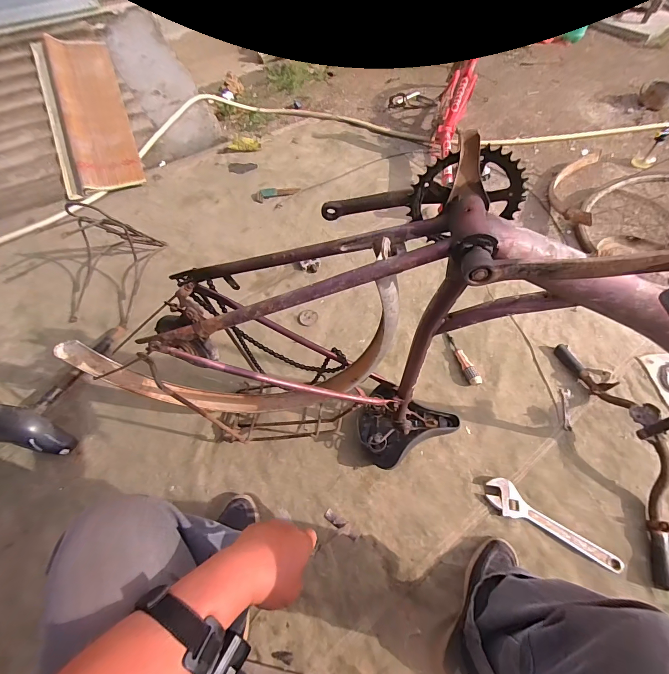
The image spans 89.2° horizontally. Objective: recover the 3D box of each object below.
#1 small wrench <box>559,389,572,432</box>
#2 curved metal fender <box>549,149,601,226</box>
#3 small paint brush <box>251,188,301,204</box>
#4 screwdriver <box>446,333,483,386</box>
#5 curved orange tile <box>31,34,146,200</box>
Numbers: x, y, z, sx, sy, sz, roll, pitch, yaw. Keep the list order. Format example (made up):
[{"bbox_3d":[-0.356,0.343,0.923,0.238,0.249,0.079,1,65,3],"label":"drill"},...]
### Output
[{"bbox_3d":[0.616,0.194,0.905,0.026,0.007,0.119,15,61,9],"label":"small wrench"},{"bbox_3d":[0.970,-0.628,1.361,0.153,0.091,0.568,25,63,14],"label":"curved metal fender"},{"bbox_3d":[-0.227,-0.566,1.323,0.187,0.033,0.045,-21,62,-12],"label":"small paint brush"},{"bbox_3d":[0.363,0.060,0.965,0.034,0.031,0.169,-17,61,-9],"label":"screwdriver"},{"bbox_3d":[-0.902,-0.816,1.230,0.264,0.091,0.604,-14,90,-8],"label":"curved orange tile"}]

